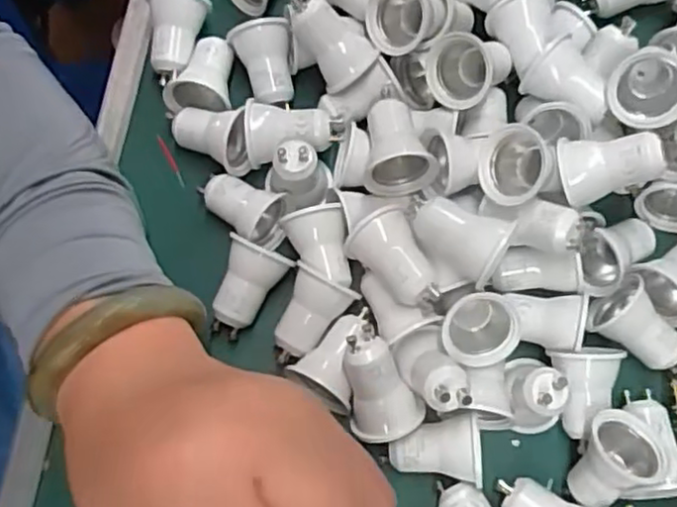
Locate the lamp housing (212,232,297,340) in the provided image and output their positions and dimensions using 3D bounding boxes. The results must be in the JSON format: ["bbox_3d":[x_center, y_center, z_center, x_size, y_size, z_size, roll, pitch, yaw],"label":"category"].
[{"bbox_3d":[-0.043,0.019,0.321,0.027,0.028,0.042,23,77,7],"label":"lamp housing"}]

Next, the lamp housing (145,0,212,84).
[{"bbox_3d":[-0.083,-0.112,0.355,0.031,0.031,0.041,-1,75,1],"label":"lamp housing"}]

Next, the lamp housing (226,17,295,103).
[{"bbox_3d":[-0.040,-0.097,0.348,0.030,0.028,0.041,-4,75,0],"label":"lamp housing"}]

